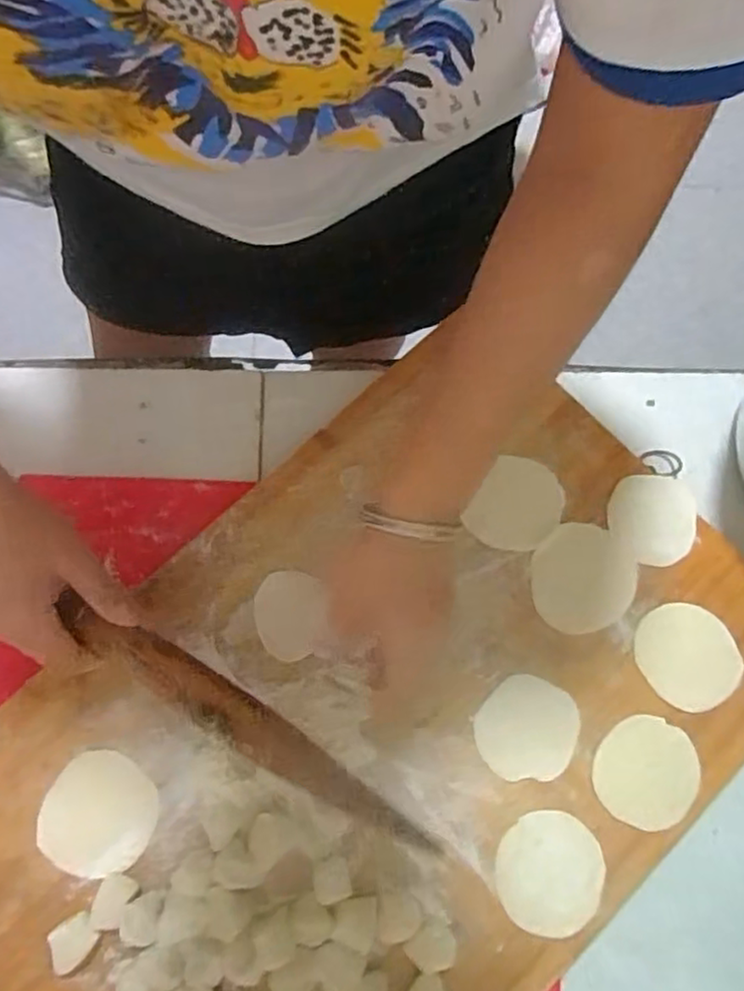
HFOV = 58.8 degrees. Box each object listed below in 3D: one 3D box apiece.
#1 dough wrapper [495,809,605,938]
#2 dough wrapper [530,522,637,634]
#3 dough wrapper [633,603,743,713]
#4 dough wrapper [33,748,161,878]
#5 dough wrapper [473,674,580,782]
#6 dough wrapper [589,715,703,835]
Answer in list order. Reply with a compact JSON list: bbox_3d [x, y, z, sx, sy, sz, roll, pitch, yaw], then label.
[{"bbox_3d":[0.114,0.241,0.424,0.065,0.004,0.068,14,70,7],"label":"dough wrapper"},{"bbox_3d":[0.150,0.058,0.469,0.071,0.004,0.074,0,77,-1],"label":"dough wrapper"},{"bbox_3d":[0.218,0.111,0.456,0.064,0.004,0.071,-32,77,-10],"label":"dough wrapper"},{"bbox_3d":[-0.177,0.208,0.427,0.070,0.005,0.070,0,76,1],"label":"dough wrapper"},{"bbox_3d":[0.105,0.158,0.445,0.065,0.004,0.067,0,77,-1],"label":"dough wrapper"},{"bbox_3d":[0.183,0.184,0.436,0.066,0.004,0.067,0,77,-1],"label":"dough wrapper"}]

